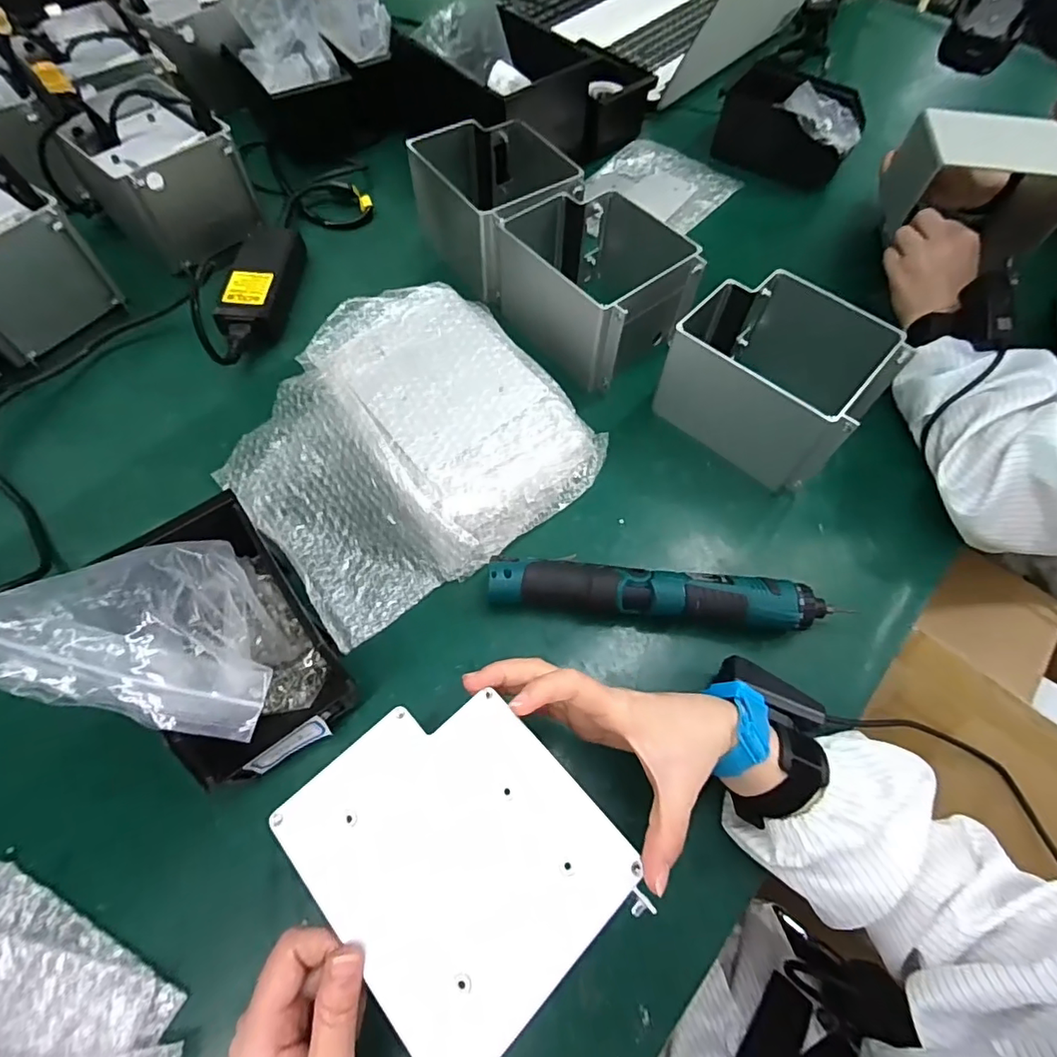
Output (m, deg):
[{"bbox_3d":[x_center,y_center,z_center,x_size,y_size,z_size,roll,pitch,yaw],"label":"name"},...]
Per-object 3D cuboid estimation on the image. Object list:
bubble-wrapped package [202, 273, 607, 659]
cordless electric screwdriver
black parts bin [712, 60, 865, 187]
[{"bbox_3d":[-0.108,-0.076,0.464,0.272,0.078,0.249,-37,70,-18],"label":"bubble-wrapped package"},{"bbox_3d":[0.110,0.056,0.424,0.285,0.044,0.040,5,63,1],"label":"cordless electric screwdriver"},{"bbox_3d":[0.341,-0.530,0.698,0.170,0.091,0.111,27,65,12],"label":"black parts bin"}]

